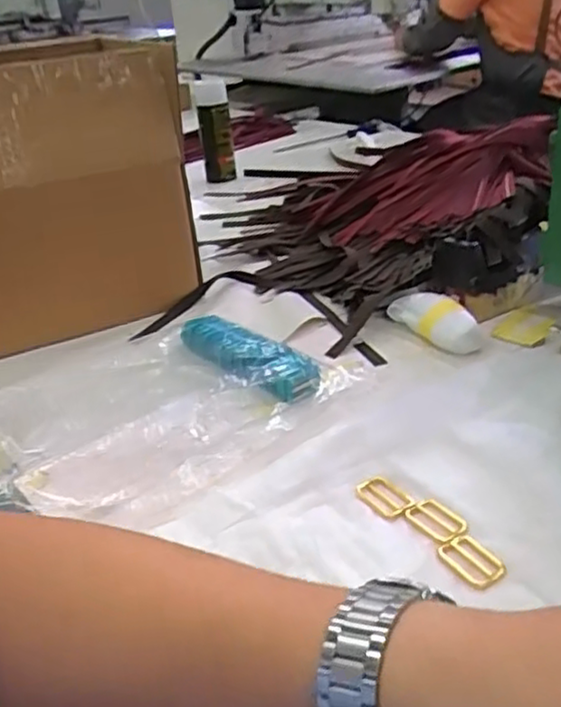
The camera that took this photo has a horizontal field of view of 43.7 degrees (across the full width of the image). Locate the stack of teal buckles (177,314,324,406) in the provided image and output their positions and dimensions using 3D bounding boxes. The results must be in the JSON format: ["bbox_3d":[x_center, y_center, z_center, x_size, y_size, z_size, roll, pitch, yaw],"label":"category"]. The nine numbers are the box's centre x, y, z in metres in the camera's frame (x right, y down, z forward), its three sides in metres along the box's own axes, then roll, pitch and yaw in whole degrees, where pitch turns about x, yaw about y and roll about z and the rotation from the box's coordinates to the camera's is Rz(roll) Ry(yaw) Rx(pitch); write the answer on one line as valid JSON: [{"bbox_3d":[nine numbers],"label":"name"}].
[{"bbox_3d":[-0.033,0.006,0.735,0.061,0.032,0.186,-26,35,-33],"label":"stack of teal buckles"}]

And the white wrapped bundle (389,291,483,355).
[{"bbox_3d":[0.171,-0.038,0.784,0.049,0.036,0.114,-18,32,-21],"label":"white wrapped bundle"}]

